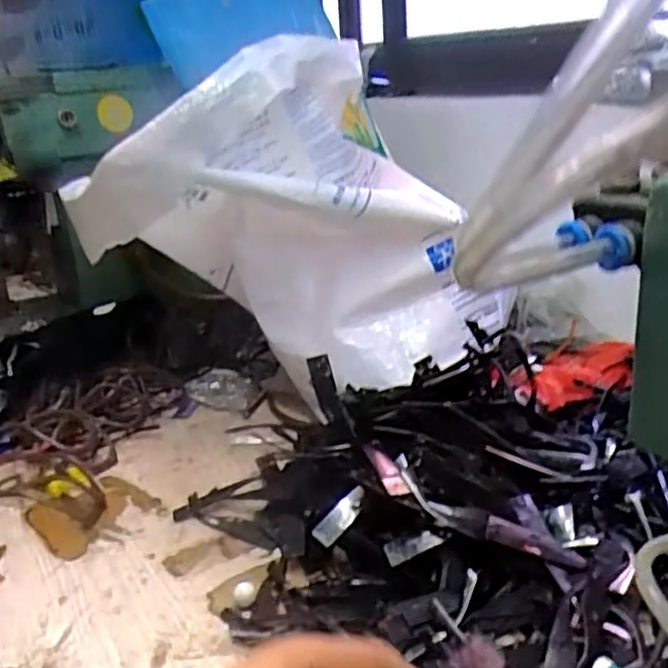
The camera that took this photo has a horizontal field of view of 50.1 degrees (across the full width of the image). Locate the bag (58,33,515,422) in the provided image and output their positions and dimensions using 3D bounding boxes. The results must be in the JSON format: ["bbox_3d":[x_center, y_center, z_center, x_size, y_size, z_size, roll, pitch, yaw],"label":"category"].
[{"bbox_3d":[-0.067,-0.130,0.822,0.416,0.352,0.226,-13,22,-21],"label":"bag"}]

